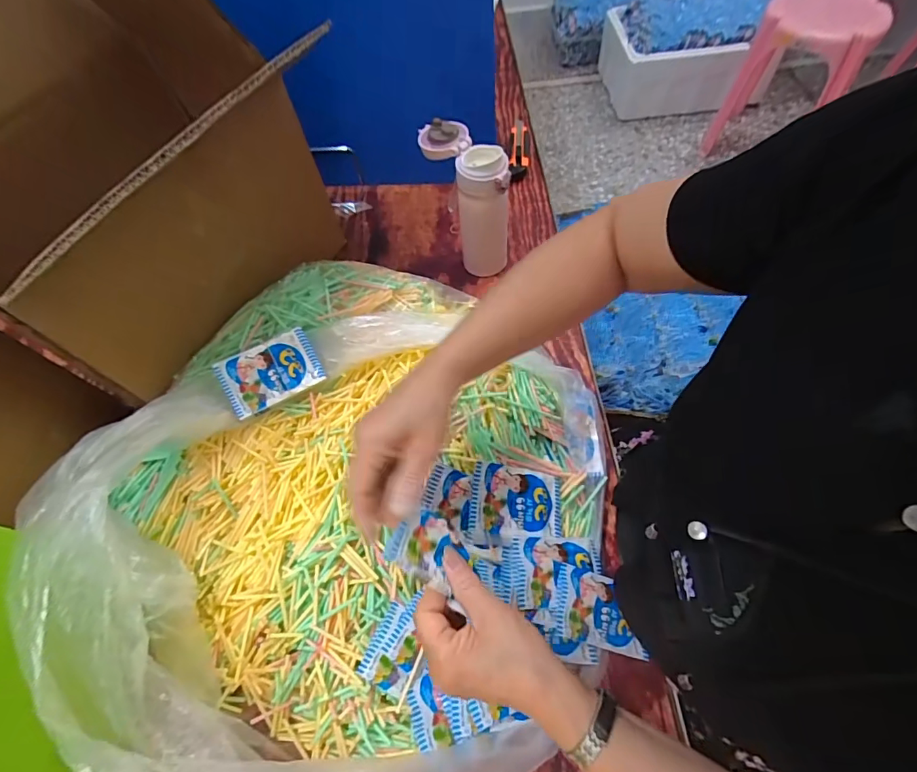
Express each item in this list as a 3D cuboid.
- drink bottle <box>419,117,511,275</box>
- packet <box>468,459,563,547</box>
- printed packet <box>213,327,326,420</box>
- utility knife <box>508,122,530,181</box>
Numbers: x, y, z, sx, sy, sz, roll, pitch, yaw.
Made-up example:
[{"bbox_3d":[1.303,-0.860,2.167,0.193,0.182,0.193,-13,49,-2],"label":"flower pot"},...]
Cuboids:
[{"bbox_3d":[0.014,-0.257,0.650,0.083,0.188,0.135,-22,61,-6],"label":"drink bottle"},{"bbox_3d":[0.061,0.123,0.465,0.102,0.013,0.076,14,66,-18],"label":"packet"},{"bbox_3d":[-0.217,-0.017,0.530,0.106,0.012,0.071,-26,87,-10],"label":"printed packet"},{"bbox_3d":[0.111,-0.432,0.837,0.037,0.019,0.167,3,62,7],"label":"utility knife"}]

